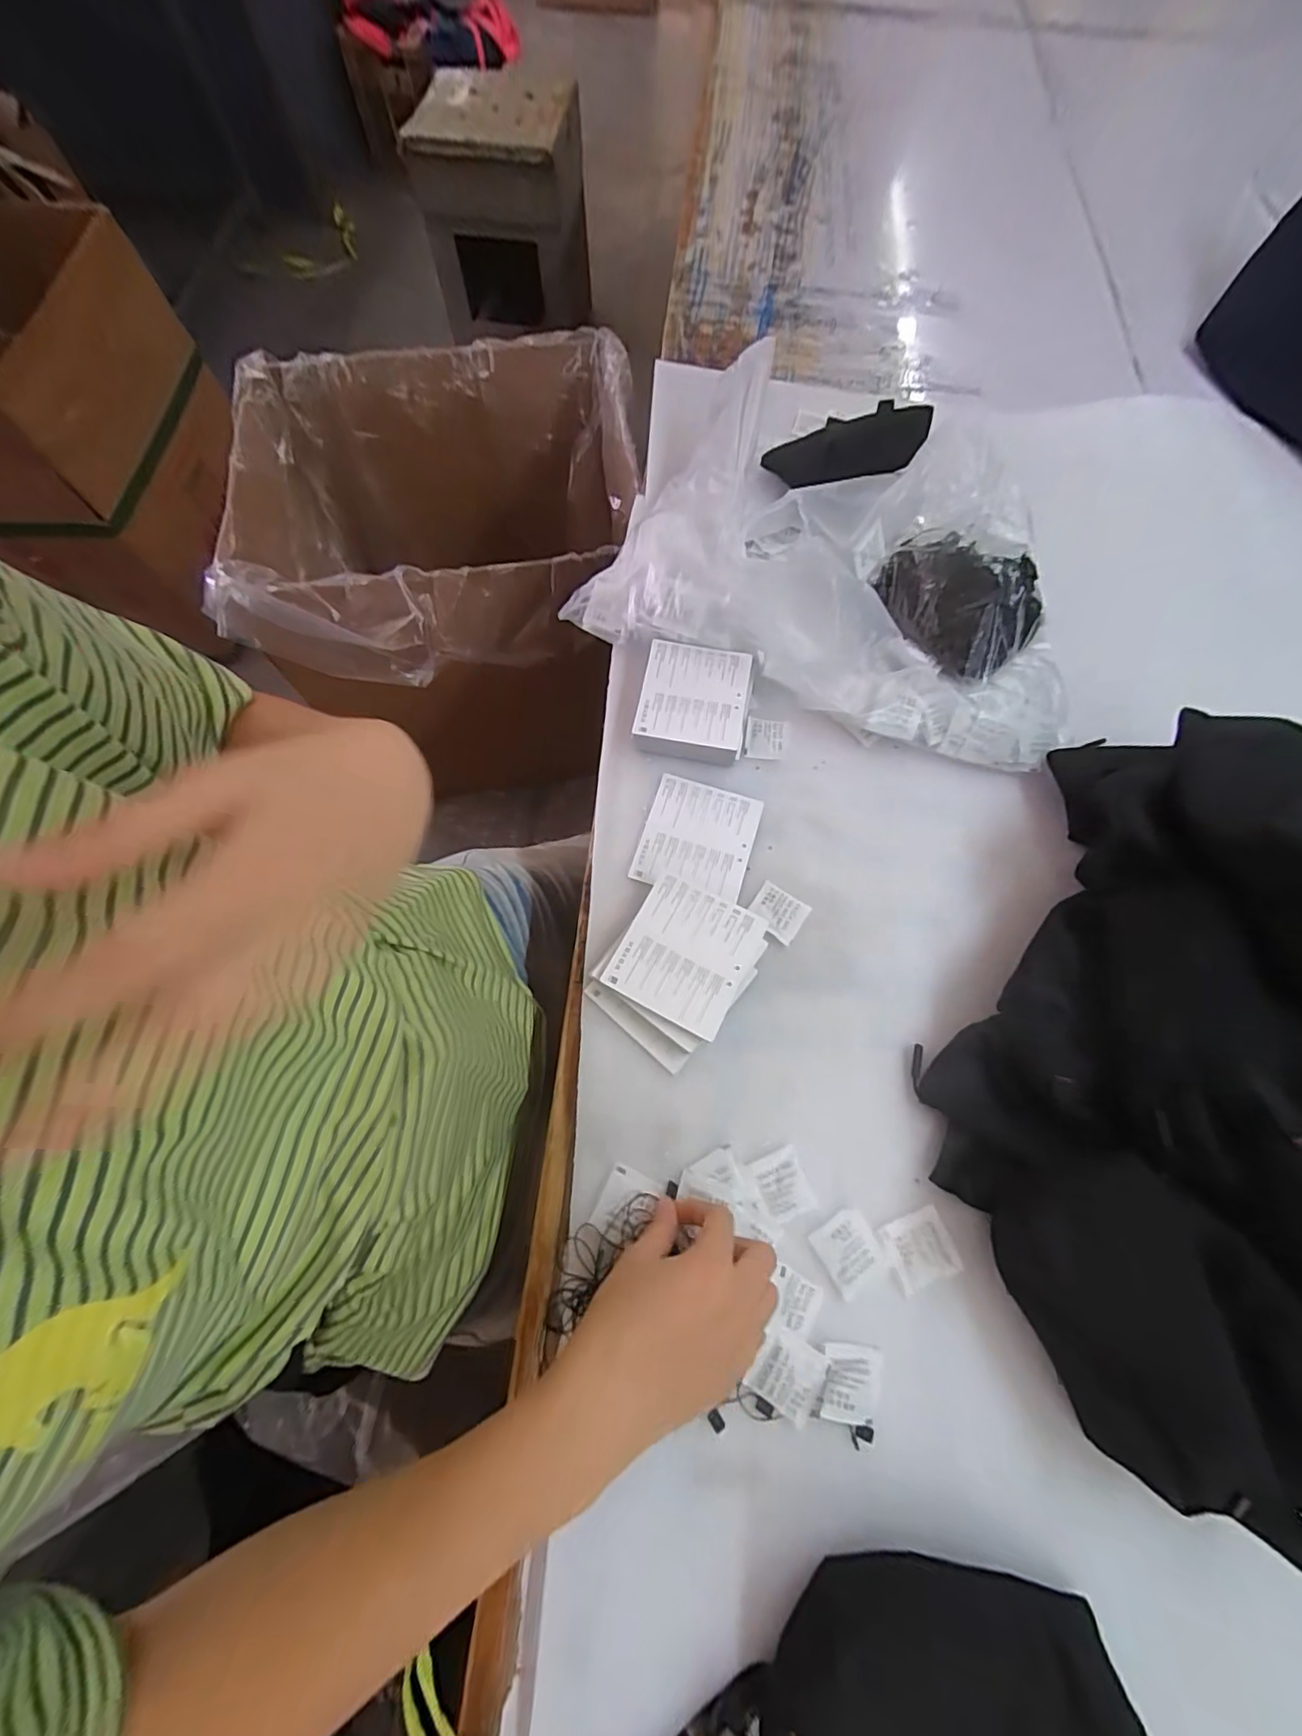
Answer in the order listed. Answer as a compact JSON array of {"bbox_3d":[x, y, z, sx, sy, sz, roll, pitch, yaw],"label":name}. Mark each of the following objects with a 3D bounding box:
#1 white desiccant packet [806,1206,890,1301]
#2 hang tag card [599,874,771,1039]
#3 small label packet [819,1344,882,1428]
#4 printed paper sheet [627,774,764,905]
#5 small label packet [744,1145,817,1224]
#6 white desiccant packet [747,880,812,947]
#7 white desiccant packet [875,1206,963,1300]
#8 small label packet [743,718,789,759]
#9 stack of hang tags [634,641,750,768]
[{"bbox_3d":[0.129,0.249,0.372,0.038,0.004,0.040,-29,72,-12],"label":"white desiccant packet"},{"bbox_3d":[0.026,0.062,0.420,0.090,0.004,0.098,27,68,9],"label":"hang tag card"},{"bbox_3d":[0.122,0.313,0.346,0.035,0.007,0.038,12,69,4],"label":"small label packet"},{"bbox_3d":[0.039,-0.026,0.479,0.090,0.006,0.099,16,71,5],"label":"printed paper sheet"},{"bbox_3d":[0.088,0.214,0.385,0.033,0.004,0.041,-20,70,-9],"label":"small label packet"},{"bbox_3d":[0.100,0.035,0.452,0.041,0.005,0.037,34,72,11],"label":"white desiccant packet"},{"bbox_3d":[0.177,0.251,0.375,0.044,0.004,0.041,-20,70,-9],"label":"white desiccant packet"},{"bbox_3d":[0.102,-0.116,0.512,0.035,0.005,0.041,10,68,3],"label":"small label packet"},{"bbox_3d":[0.037,-0.145,0.507,0.090,0.033,0.101,11,69,3],"label":"stack of hang tags"}]

